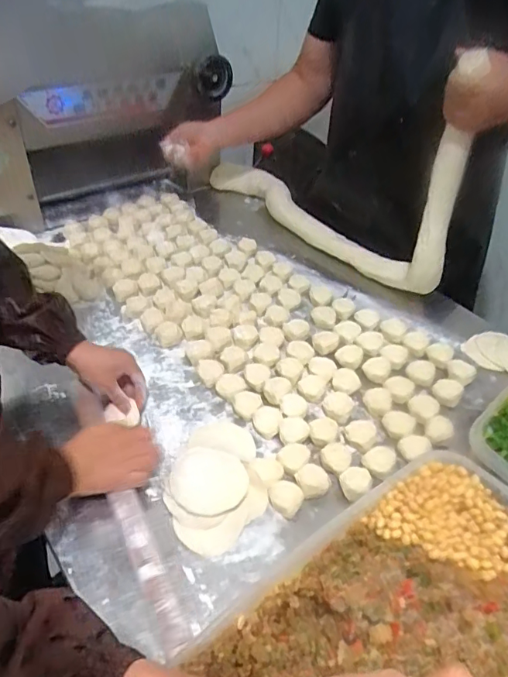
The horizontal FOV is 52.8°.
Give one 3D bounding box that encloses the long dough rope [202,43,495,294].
[{"bbox_3d":[0.122,-0.342,1.003,0.100,0.375,0.632,-22,36,-26],"label":"long dough rope"}]

